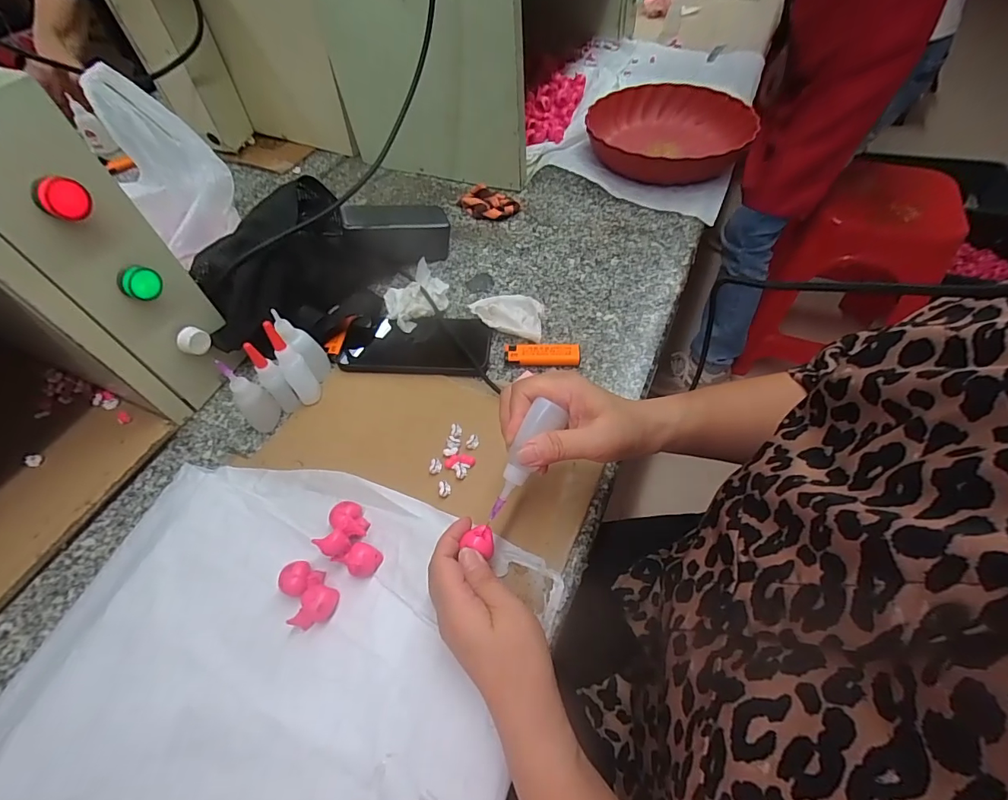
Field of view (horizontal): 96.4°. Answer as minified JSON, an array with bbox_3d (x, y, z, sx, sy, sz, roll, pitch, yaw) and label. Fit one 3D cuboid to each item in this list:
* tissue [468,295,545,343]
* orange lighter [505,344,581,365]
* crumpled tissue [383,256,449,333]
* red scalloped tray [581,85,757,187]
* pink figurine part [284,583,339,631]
[{"bbox_3d":[0.005,-0.102,0.526,0.094,0.024,0.066,16,56,14],"label":"tissue"},{"bbox_3d":[0.042,-0.050,0.490,0.080,0.014,0.027,1,54,4],"label":"orange lighter"},{"bbox_3d":[-0.108,-0.127,0.539,0.078,0.039,0.097,-24,56,-14],"label":"crumpled tissue"},{"bbox_3d":[0.261,-0.415,0.713,0.248,0.058,0.236,0,54,3],"label":"red scalloped tray"},{"bbox_3d":[-0.141,0.154,0.337,0.028,0.017,0.029,4,54,6],"label":"pink figurine part"}]

